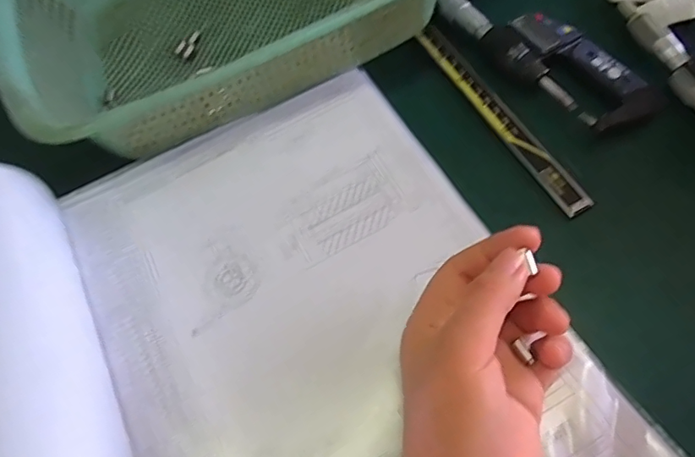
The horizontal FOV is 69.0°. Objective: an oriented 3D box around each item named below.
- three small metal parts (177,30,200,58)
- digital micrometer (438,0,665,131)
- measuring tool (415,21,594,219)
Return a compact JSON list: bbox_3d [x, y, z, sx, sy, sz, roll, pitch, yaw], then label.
[{"bbox_3d":[-0.123,-0.143,0.390,0.012,0.004,0.024,19,66,14],"label":"three small metal parts"},{"bbox_3d":[0.130,-0.117,0.350,0.052,0.032,0.159,-39,66,-15],"label":"digital micrometer"},{"bbox_3d":[0.097,-0.078,0.334,0.017,0.004,0.172,-30,65,-3],"label":"measuring tool"}]

